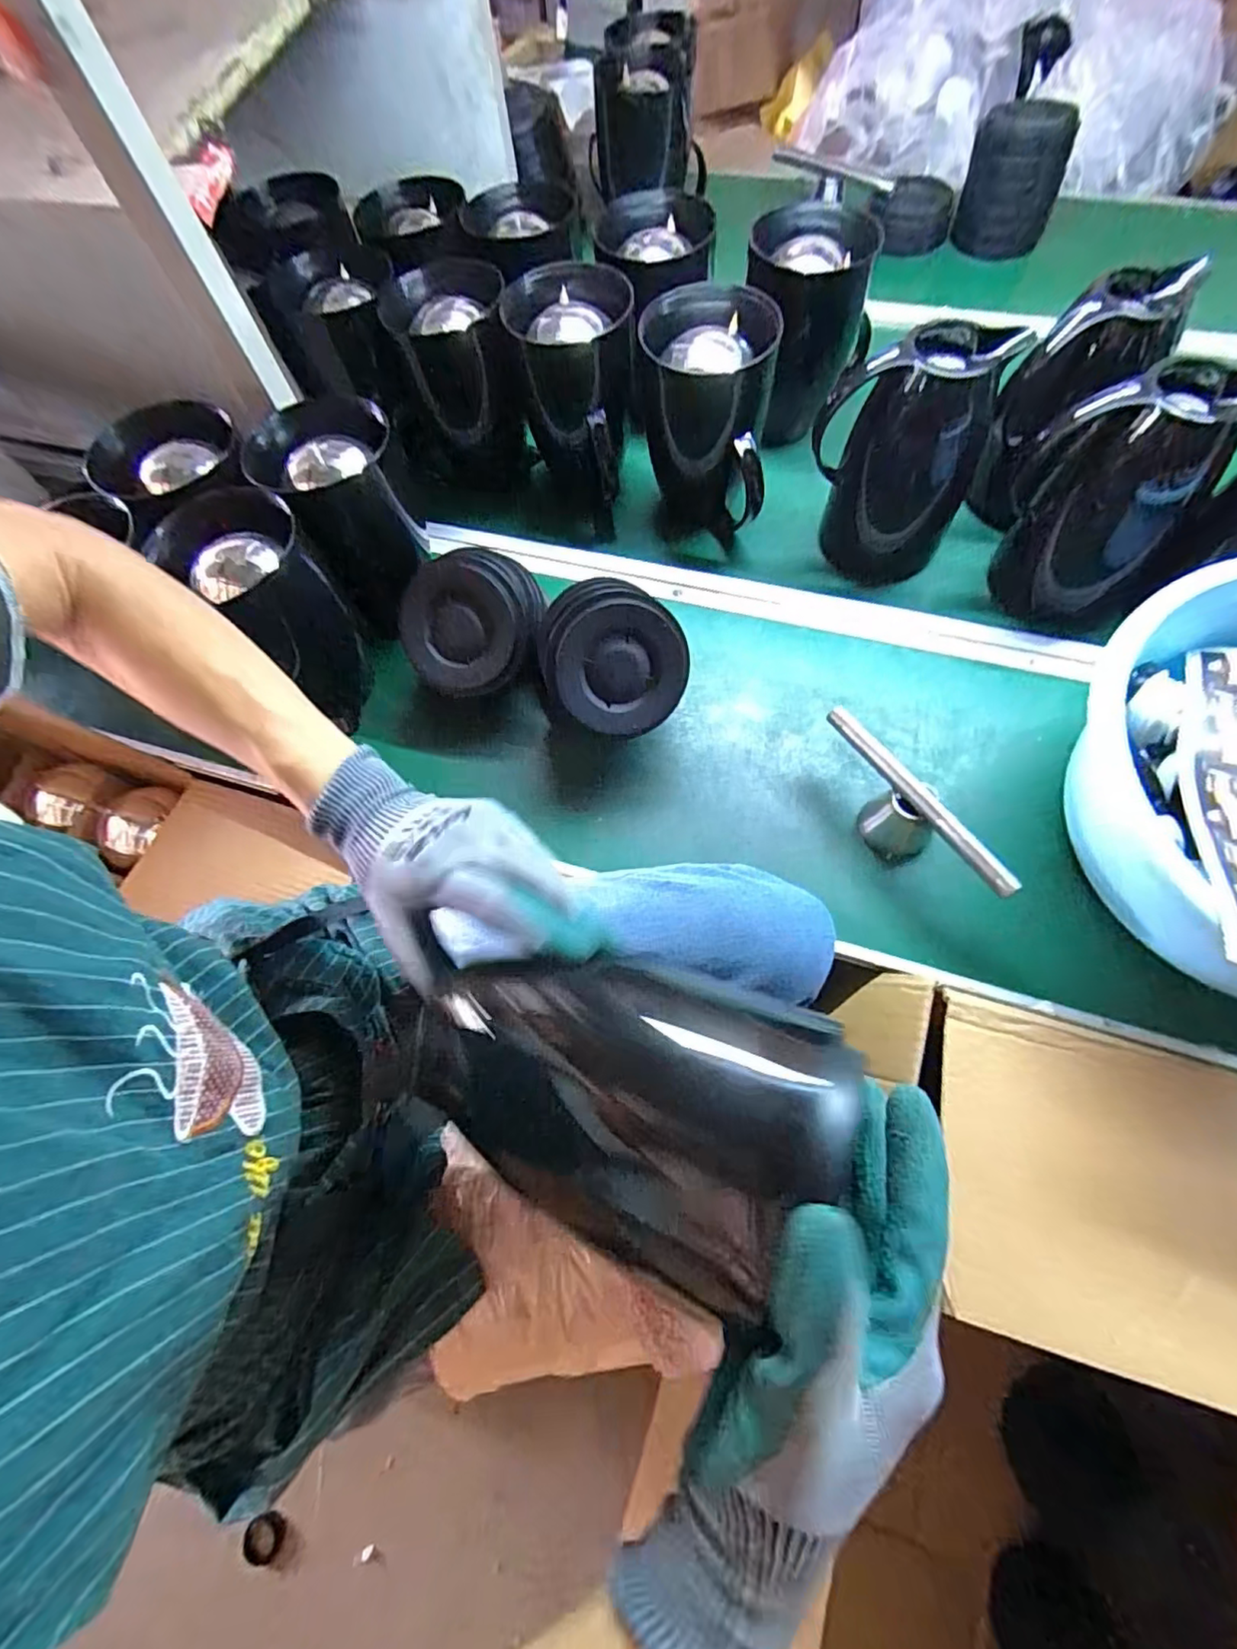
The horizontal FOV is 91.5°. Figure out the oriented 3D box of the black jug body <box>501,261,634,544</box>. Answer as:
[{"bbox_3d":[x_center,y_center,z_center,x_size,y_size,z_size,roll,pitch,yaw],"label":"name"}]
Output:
[{"bbox_3d":[-0.041,-0.466,0.689,0.118,0.239,0.121,2,66,4],"label":"black jug body"}]

